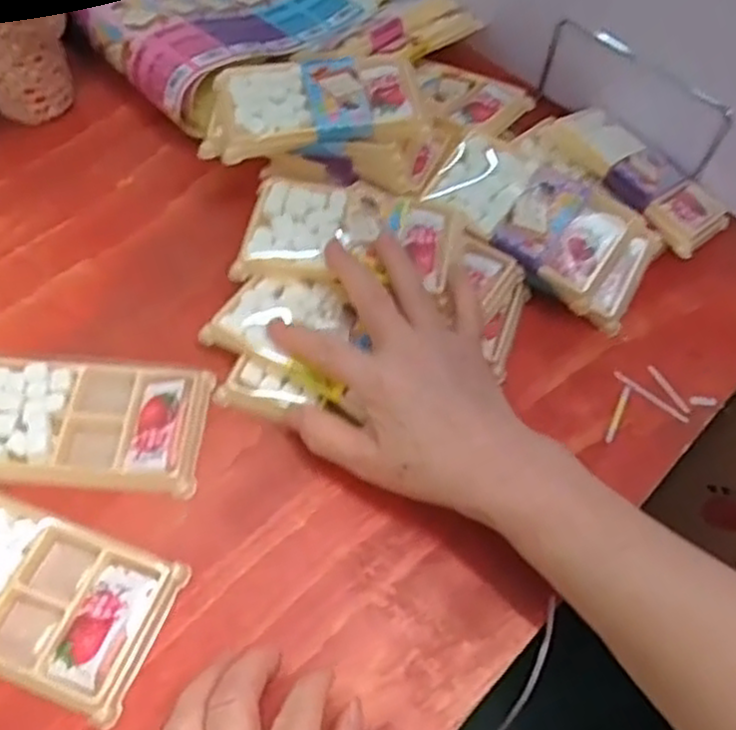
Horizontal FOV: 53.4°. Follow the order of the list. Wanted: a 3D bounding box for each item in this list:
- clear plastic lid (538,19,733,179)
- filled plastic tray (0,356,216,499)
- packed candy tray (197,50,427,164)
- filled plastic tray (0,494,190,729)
[{"bbox_3d":[0.193,-0.199,0.543,0.009,0.065,0.150,-36,67,-23],"label":"clear plastic lid"},{"bbox_3d":[-0.163,0.033,0.416,0.135,0.015,0.077,4,58,-2],"label":"filled plastic tray"},{"bbox_3d":[-0.039,-0.178,0.499,0.145,0.031,0.076,-7,59,-9],"label":"packed candy tray"},{"bbox_3d":[-0.171,0.113,0.365,0.138,0.014,0.076,19,58,8],"label":"filled plastic tray"}]

